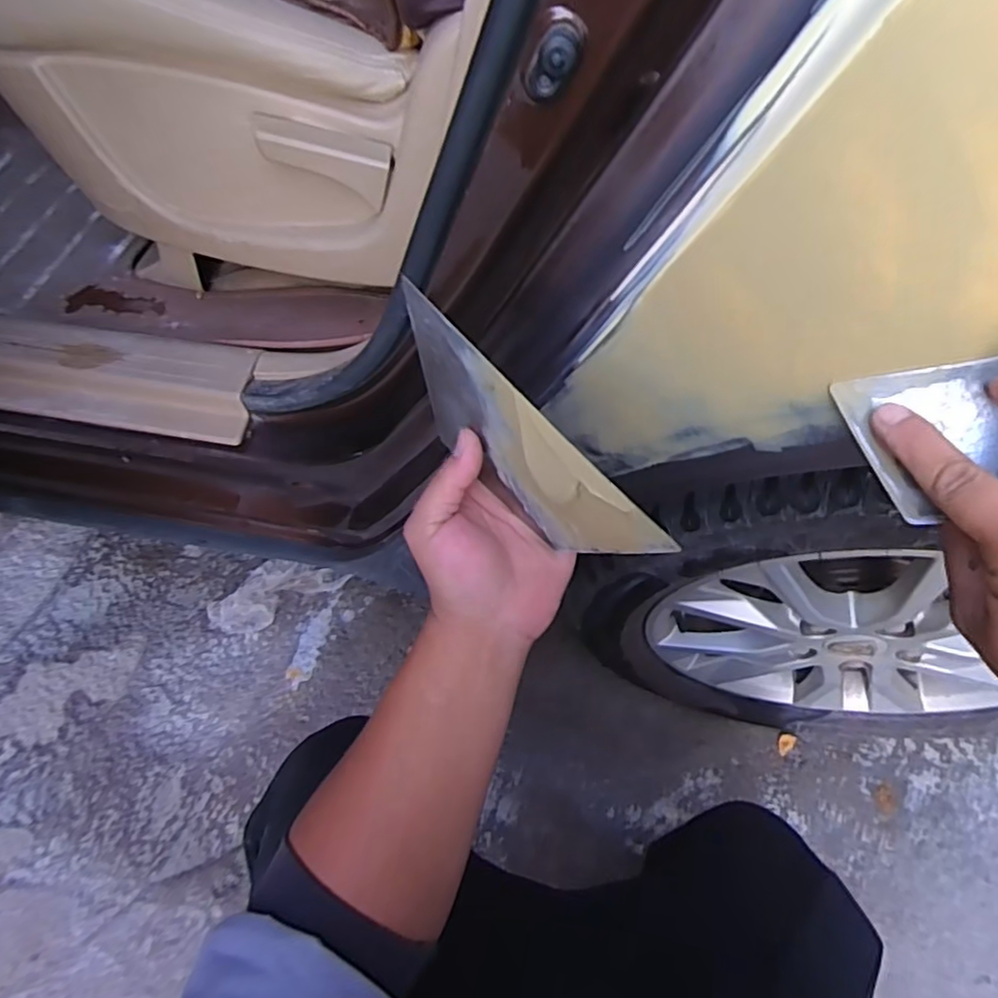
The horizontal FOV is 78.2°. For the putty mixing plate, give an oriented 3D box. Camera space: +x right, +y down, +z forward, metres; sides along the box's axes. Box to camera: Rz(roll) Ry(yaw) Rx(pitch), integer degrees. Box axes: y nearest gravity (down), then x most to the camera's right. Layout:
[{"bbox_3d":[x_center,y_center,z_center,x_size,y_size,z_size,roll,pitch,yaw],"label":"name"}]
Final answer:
[{"bbox_3d":[0.008,-0.023,0.324,0.009,0.093,0.168,-41,78,-22],"label":"putty mixing plate"}]

